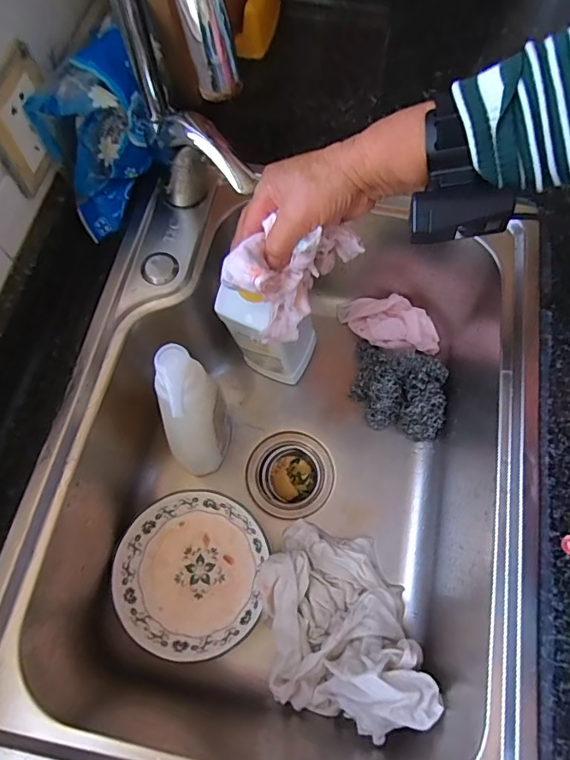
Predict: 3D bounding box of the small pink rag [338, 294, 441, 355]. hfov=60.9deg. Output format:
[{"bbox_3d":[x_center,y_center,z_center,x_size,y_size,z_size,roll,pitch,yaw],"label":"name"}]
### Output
[{"bbox_3d":[0.141,-0.076,0.648,0.132,0.039,0.074,7,68,3],"label":"small pink rag"}]

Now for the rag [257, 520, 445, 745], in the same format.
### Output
[{"bbox_3d":[0.056,0.242,0.498,0.160,0.106,0.190,-3,68,0],"label":"rag"}]

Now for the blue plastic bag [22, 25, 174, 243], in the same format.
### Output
[{"bbox_3d":[-0.170,-0.220,0.467,0.097,0.143,0.080,-22,70,-8],"label":"blue plastic bag"}]

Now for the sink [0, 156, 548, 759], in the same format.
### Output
[{"bbox_3d":[0.006,0.109,0.515,0.446,0.209,0.514,11,69,5],"label":"sink"}]

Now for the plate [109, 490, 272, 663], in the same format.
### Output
[{"bbox_3d":[-0.107,0.216,0.550,0.164,0.030,0.168,5,68,3],"label":"plate"}]

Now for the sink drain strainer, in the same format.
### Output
[{"bbox_3d":[0.006,0.126,0.633,0.107,0.053,0.107,0,68,1],"label":"sink drain strainer"}]

